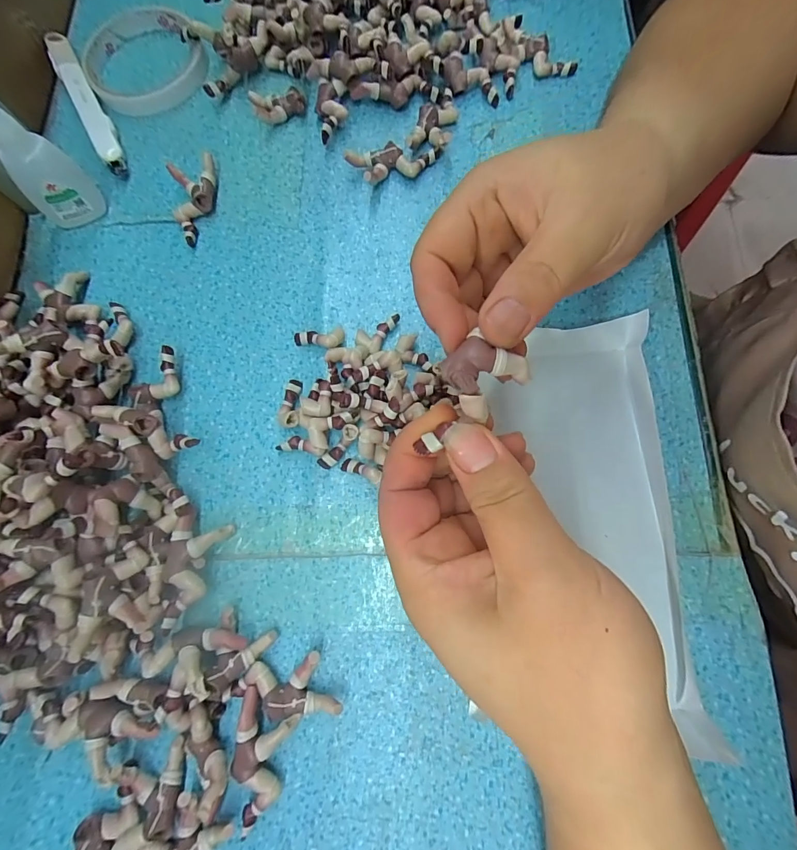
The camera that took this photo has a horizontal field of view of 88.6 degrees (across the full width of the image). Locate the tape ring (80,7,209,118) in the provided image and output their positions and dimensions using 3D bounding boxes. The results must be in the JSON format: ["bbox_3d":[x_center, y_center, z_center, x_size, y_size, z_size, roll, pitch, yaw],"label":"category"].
[{"bbox_3d":[-0.183,-0.264,0.294,0.080,0.012,0.091,-26,77,-4],"label":"tape ring"}]

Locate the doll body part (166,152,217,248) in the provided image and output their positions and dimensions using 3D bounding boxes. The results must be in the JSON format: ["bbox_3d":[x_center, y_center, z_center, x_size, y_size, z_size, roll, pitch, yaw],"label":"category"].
[{"bbox_3d":[-0.129,-0.143,0.260,0.027,0.015,0.055,-9,76,0],"label":"doll body part"}]

